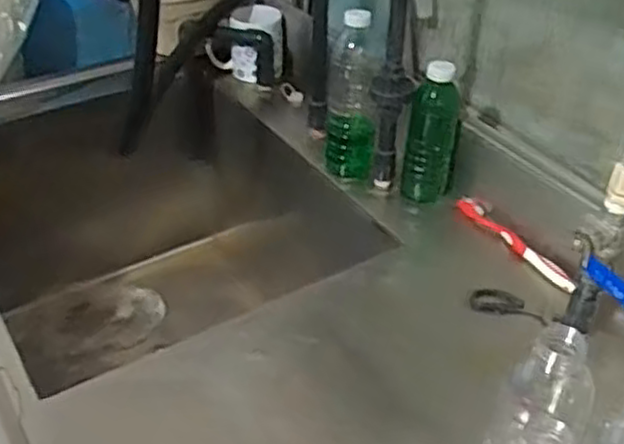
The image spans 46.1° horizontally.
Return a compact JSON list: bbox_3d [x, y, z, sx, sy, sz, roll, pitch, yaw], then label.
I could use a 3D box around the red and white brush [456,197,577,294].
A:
[{"bbox_3d":[0.232,0.021,0.844,0.024,0.013,0.184,-19,43,-25],"label":"red and white brush"}]

